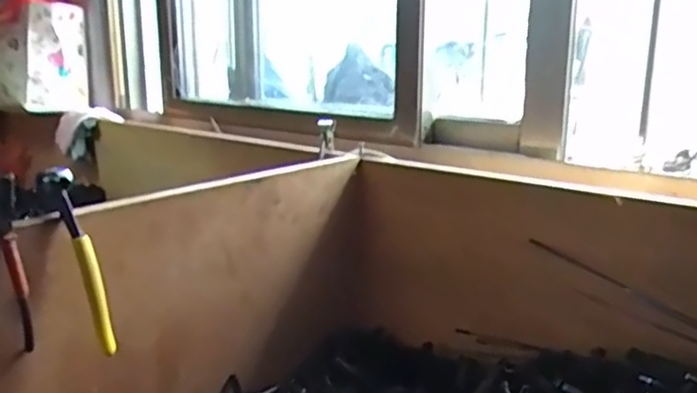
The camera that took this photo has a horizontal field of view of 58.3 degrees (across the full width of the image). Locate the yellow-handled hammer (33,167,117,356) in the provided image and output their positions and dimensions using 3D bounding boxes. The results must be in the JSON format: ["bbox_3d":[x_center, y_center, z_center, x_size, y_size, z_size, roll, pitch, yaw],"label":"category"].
[{"bbox_3d":[-0.231,0.058,0.540,0.038,0.163,0.029,-18,3,30],"label":"yellow-handled hammer"}]

